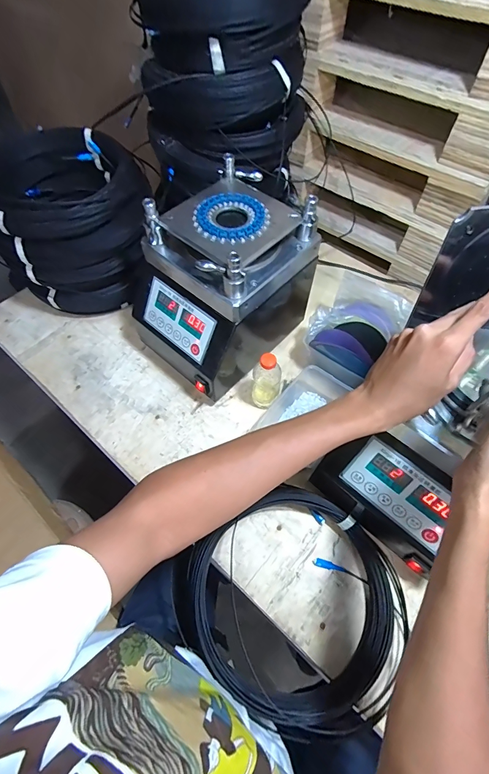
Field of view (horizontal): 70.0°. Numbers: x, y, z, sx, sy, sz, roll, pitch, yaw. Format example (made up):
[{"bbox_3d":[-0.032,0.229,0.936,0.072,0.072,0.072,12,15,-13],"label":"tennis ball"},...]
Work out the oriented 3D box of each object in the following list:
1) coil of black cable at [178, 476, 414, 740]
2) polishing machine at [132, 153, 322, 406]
[{"bbox_3d":[0.075,0.303,0.501,0.305,0.053,0.274,30,65,17],"label":"coil of black cable"},{"bbox_3d":[-0.034,-0.187,0.647,0.221,0.280,0.306,36,68,19],"label":"polishing machine"}]

